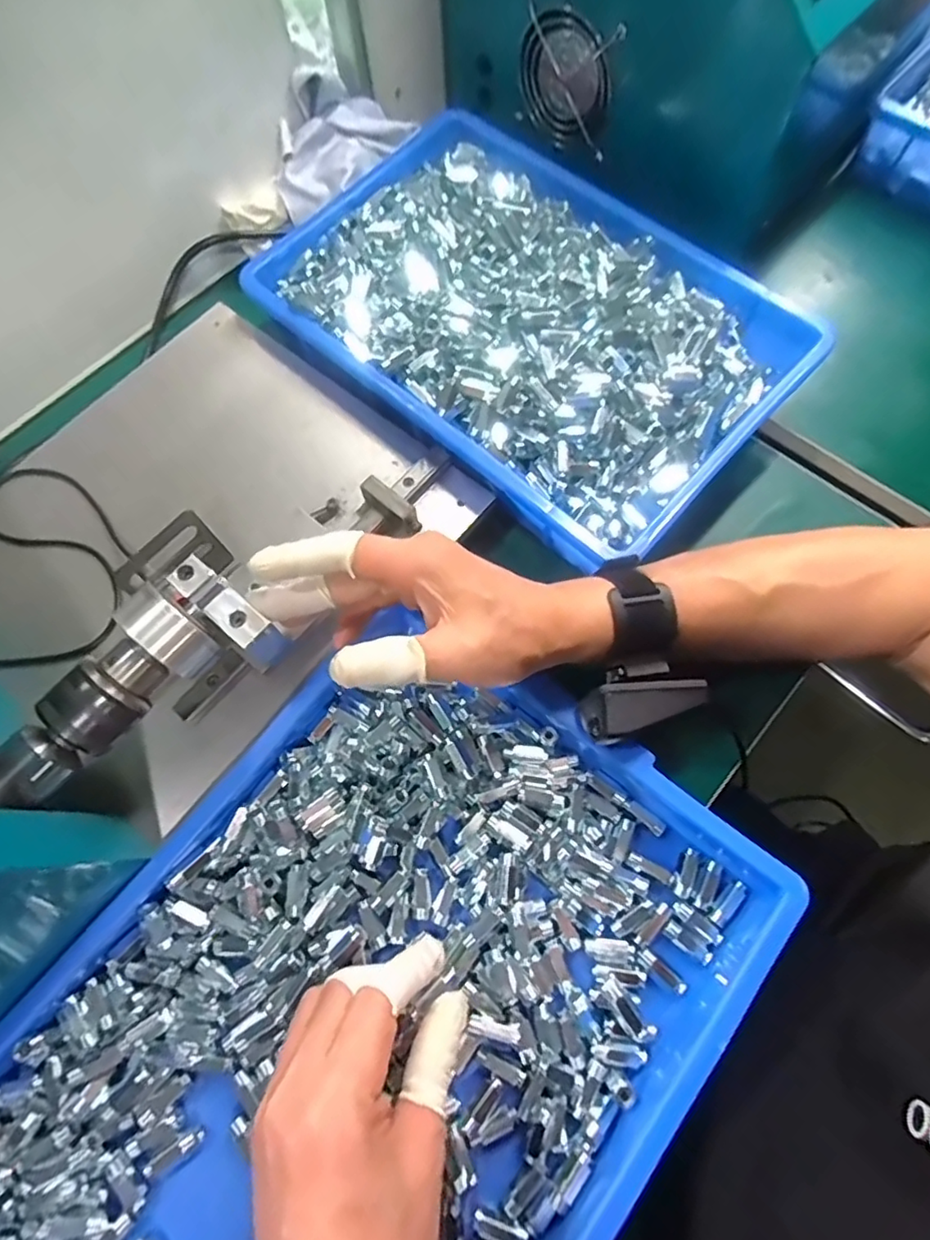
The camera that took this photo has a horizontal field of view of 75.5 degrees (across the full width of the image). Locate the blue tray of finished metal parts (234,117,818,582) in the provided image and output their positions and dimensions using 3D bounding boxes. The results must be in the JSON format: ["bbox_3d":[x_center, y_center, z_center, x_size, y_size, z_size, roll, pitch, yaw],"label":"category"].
[{"bbox_3d":[0.039,-0.223,0.452,0.375,0.059,0.250,41,76,14],"label":"blue tray of finished metal parts"}]

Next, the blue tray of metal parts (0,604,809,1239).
[{"bbox_3d":[-0.057,0.219,0.313,0.295,0.045,0.416,39,75,11],"label":"blue tray of metal parts"}]

